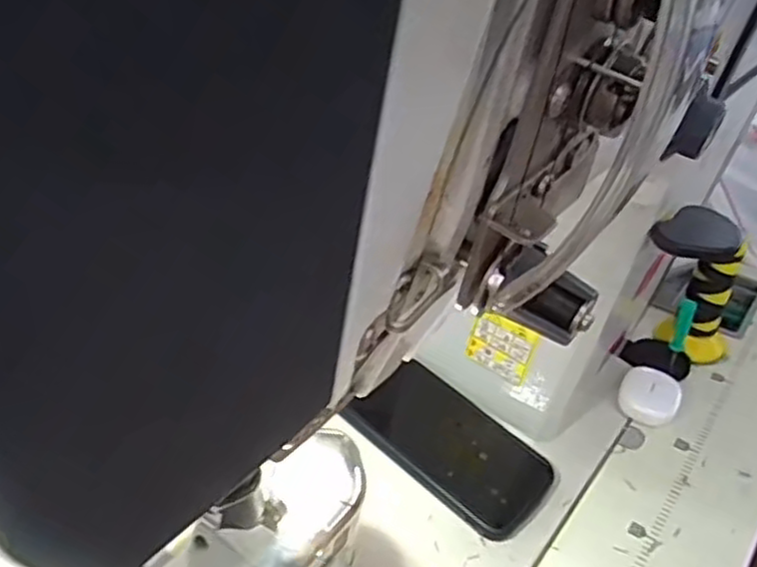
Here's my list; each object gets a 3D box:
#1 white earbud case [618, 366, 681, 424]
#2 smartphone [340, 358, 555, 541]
[{"bbox_3d":[0.227,0.094,0.600,0.047,0.018,0.056,20,40,20],"label":"white earbud case"},{"bbox_3d":[0.054,0.119,0.530,0.144,0.009,0.080,37,56,21],"label":"smartphone"}]

